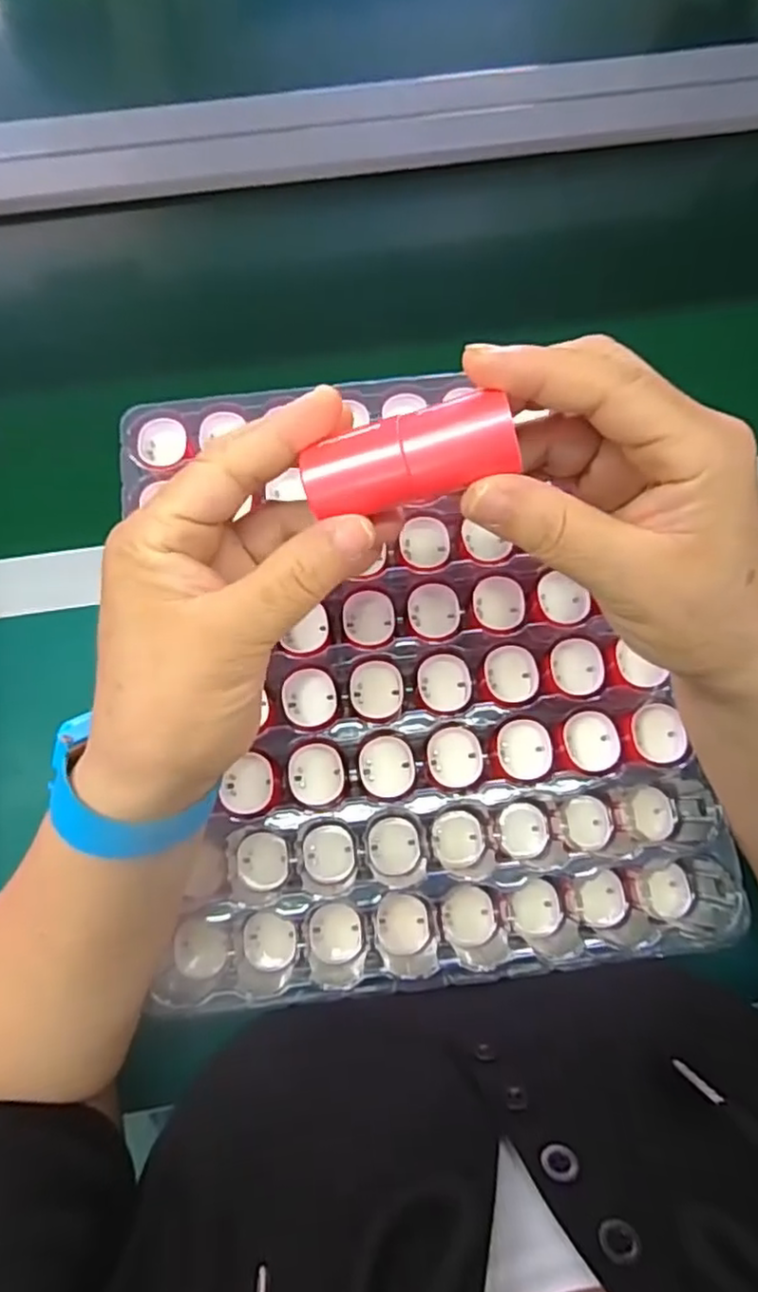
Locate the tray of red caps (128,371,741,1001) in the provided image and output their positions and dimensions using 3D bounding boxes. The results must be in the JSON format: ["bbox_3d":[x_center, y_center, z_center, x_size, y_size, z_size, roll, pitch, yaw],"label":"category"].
[{"bbox_3d":[0.021,0.013,0.378,0.297,0.058,0.328,-6,76,-3],"label":"tray of red caps"}]

